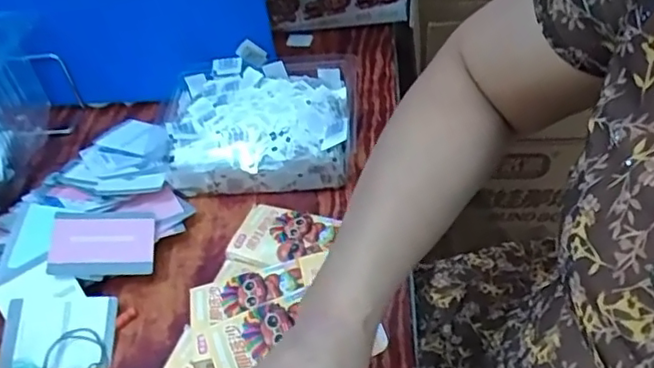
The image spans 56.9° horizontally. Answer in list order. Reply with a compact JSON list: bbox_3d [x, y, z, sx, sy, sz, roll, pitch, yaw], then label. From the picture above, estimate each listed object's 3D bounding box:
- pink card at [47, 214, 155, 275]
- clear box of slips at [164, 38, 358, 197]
[{"bbox_3d":[-0.206,0.053,0.557,0.089,0.008,0.064,-1,57,-12],"label":"pink card"},{"bbox_3d":[-0.075,-0.069,0.651,0.210,0.056,0.169,0,48,8],"label":"clear box of slips"}]

